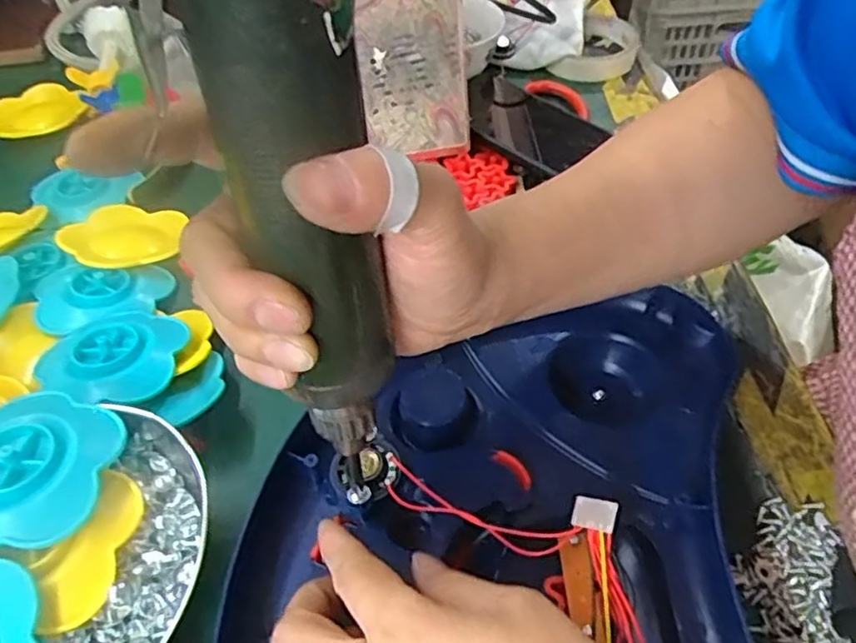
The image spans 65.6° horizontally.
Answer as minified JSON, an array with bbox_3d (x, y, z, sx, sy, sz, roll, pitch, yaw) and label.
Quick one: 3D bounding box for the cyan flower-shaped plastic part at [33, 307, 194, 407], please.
[{"bbox_3d":[-0.173,0.017,0.362,0.073,0.019,0.073,-2,49,2],"label":"cyan flower-shaped plastic part"}]

